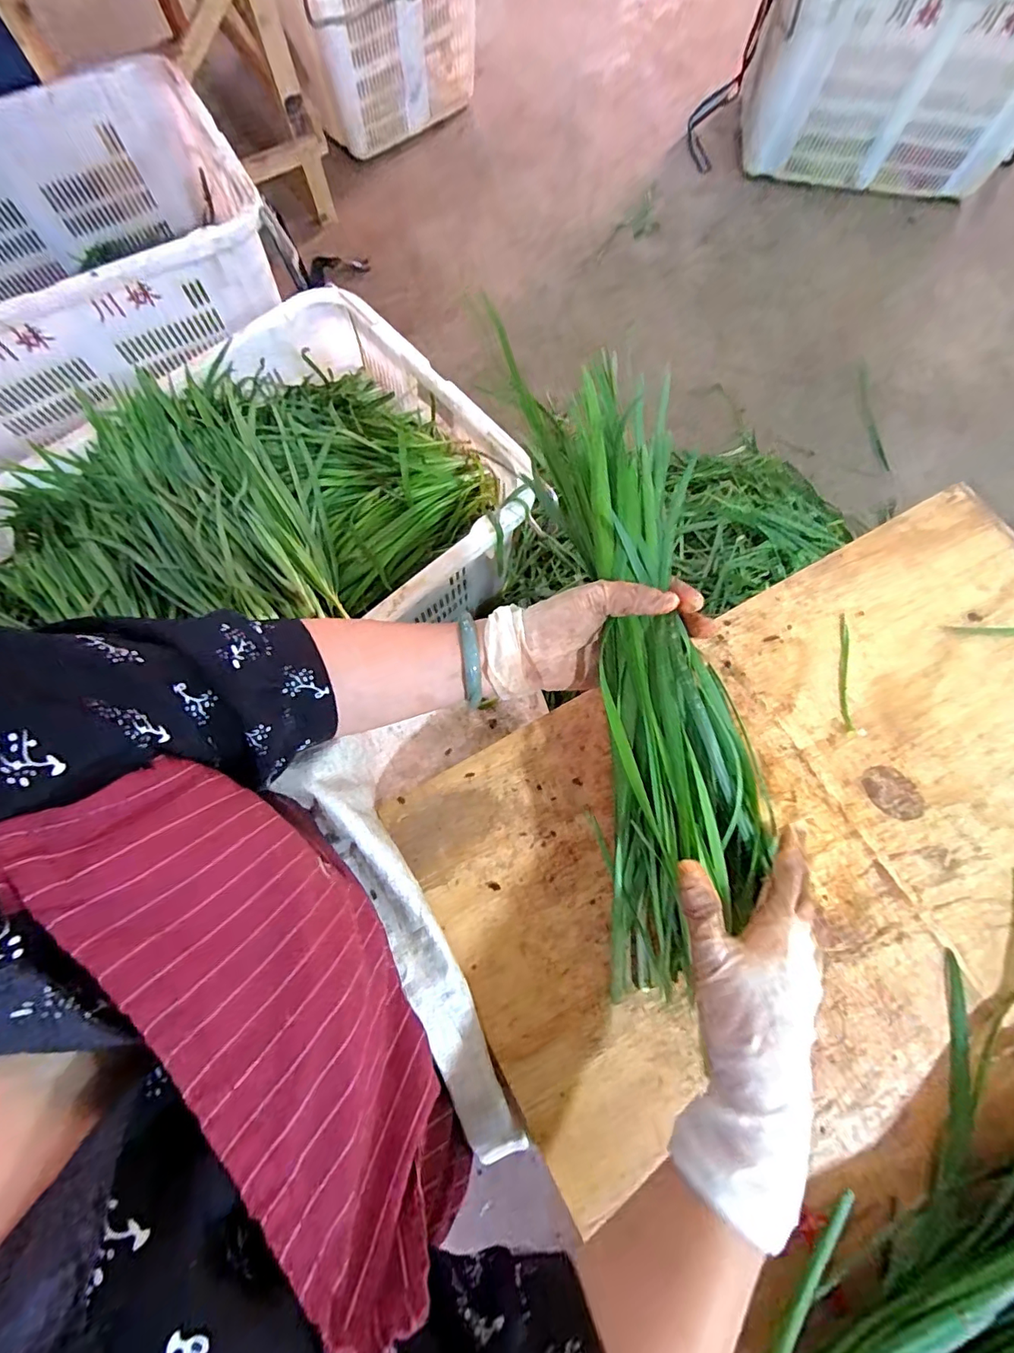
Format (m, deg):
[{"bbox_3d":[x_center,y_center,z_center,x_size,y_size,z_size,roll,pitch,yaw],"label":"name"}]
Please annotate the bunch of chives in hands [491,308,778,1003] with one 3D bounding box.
[{"bbox_3d":[0.101,0.000,0.344,0.117,0.052,0.428,-9,86,-4],"label":"bunch of chives in hands"}]

